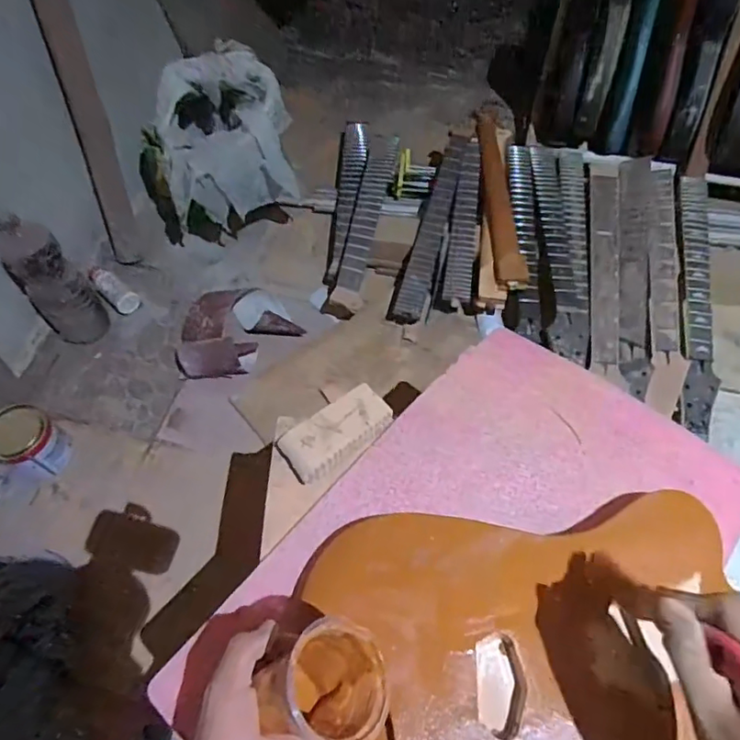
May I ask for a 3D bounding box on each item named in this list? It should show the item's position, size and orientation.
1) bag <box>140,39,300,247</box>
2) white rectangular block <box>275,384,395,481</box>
[{"bbox_3d":[-0.335,-0.463,1.205,0.324,0.318,0.247,-23,60,-13],"label":"bag"},{"bbox_3d":[-0.034,0.064,0.583,0.118,0.020,0.059,-31,62,-17],"label":"white rectangular block"}]

